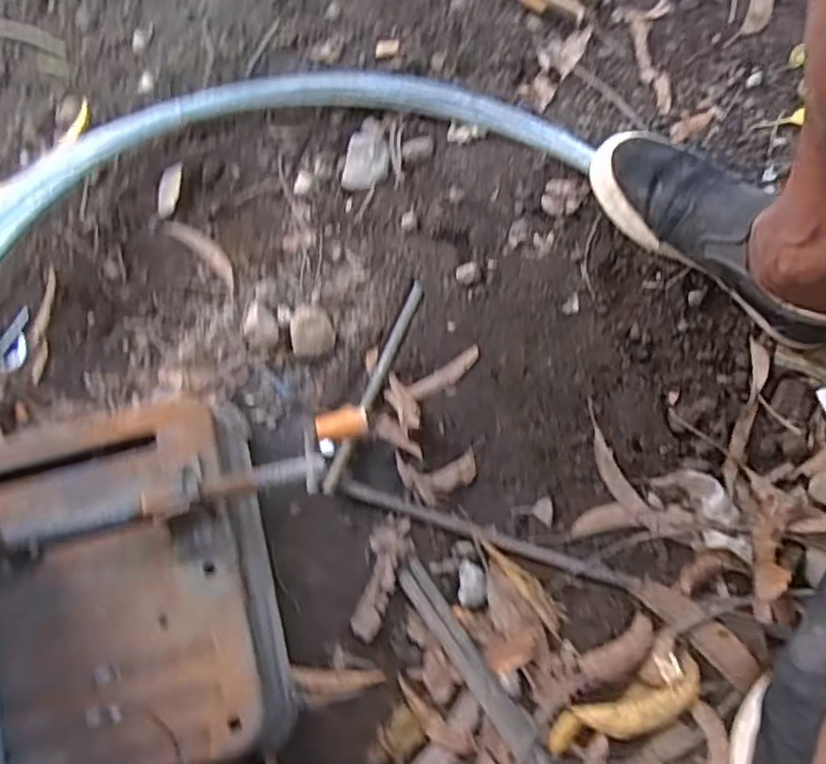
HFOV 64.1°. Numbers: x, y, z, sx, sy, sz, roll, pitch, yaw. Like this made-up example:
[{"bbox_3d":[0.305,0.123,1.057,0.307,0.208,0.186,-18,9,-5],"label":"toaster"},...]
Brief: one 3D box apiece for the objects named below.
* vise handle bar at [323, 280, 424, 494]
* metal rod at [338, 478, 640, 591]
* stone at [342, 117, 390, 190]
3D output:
[{"bbox_3d":[-0.033,-0.001,0.603,0.012,0.011,0.210,22,77,5],"label":"vise handle bar"},{"bbox_3d":[0.062,0.131,0.570,0.262,0.010,0.013,18,77,4],"label":"metal rod"},{"bbox_3d":[-0.042,-0.231,0.661,0.042,0.014,0.081,13,77,3],"label":"stone"}]

